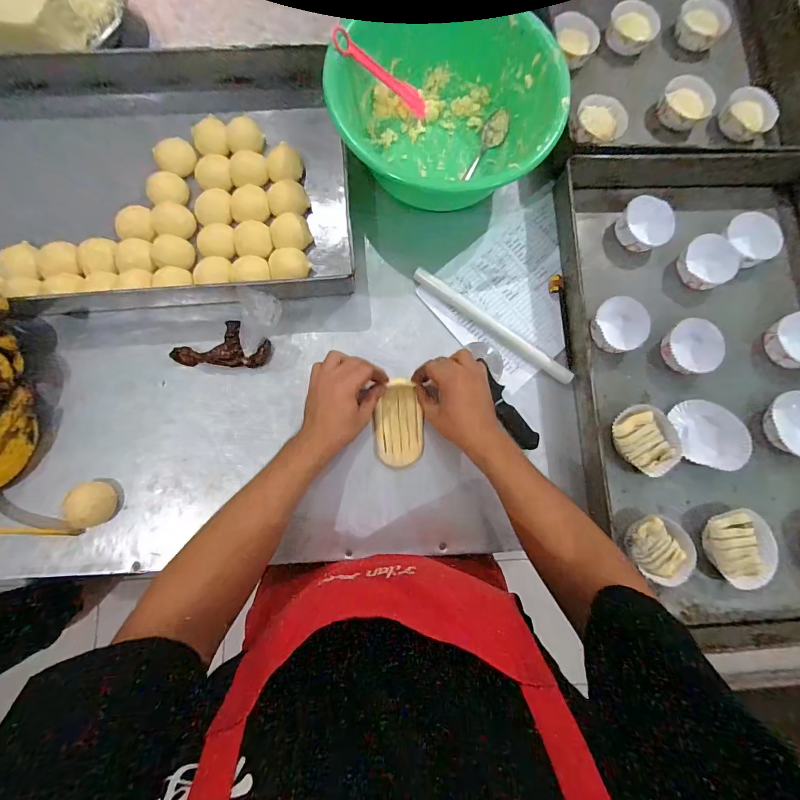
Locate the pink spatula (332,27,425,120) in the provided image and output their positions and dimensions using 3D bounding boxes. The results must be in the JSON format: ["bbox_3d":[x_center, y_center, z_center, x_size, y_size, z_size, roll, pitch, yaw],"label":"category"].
[{"bbox_3d":[-0.023,-0.462,0.556,0.164,0.015,0.032,7,81,-41],"label":"pink spatula"}]

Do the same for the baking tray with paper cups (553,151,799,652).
[{"bbox_3d":[0.462,-0.024,0.555,0.427,0.067,0.697,-2,81,-3],"label":"baking tray with paper cups"}]

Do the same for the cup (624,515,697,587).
[{"bbox_3d":[0.344,0.195,0.516,0.076,0.032,0.083,0,81,-3],"label":"cup"}]

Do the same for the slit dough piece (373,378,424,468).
[{"bbox_3d":[-0.001,0.030,0.538,0.065,0.006,0.117,1,83,-2],"label":"slit dough piece"}]

